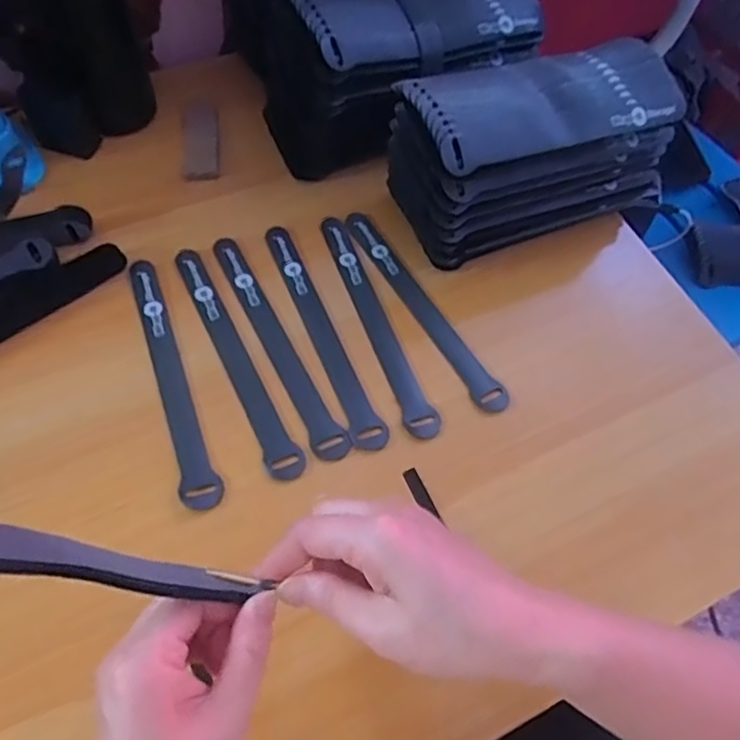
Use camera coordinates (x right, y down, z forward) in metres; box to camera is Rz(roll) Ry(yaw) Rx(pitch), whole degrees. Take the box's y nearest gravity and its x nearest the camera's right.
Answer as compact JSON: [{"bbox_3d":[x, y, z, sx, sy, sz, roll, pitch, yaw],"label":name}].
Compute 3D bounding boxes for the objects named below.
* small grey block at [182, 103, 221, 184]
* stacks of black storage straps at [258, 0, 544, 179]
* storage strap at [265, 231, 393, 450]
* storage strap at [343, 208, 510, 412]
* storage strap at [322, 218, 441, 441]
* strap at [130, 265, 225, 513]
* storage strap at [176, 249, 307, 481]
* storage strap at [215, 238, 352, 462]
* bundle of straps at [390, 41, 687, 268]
[{"bbox_3d":[-0.155,-0.214,0.567,0.033,0.006,0.108,-6,61,-8],"label":"small grey block"},{"bbox_3d":[0.016,-0.269,0.525,0.222,0.113,0.123,-29,66,-19],"label":"stacks of black storage straps"},{"bbox_3d":[-0.034,-0.030,0.452,0.022,0.004,0.197,-18,63,-14],"label":"storage strap"},{"bbox_3d":[0.041,-0.053,0.499,0.024,0.006,0.211,-25,65,-17],"label":"storage strap"},{"bbox_3d":[0.005,-0.038,0.460,0.022,0.004,0.197,-16,63,-13],"label":"storage strap"},{"bbox_3d":[-0.138,0.002,0.426,0.022,0.004,0.198,-17,63,-14],"label":"strap"},{"bbox_3d":[-0.095,-0.011,0.438,0.022,0.004,0.198,-22,64,-16],"label":"storage strap"},{"bbox_3d":[-0.067,-0.023,0.445,0.023,0.004,0.198,-23,64,-16],"label":"storage strap"},{"bbox_3d":[0.124,-0.171,0.475,0.215,0.116,0.089,-24,64,-16],"label":"bundle of straps"}]

